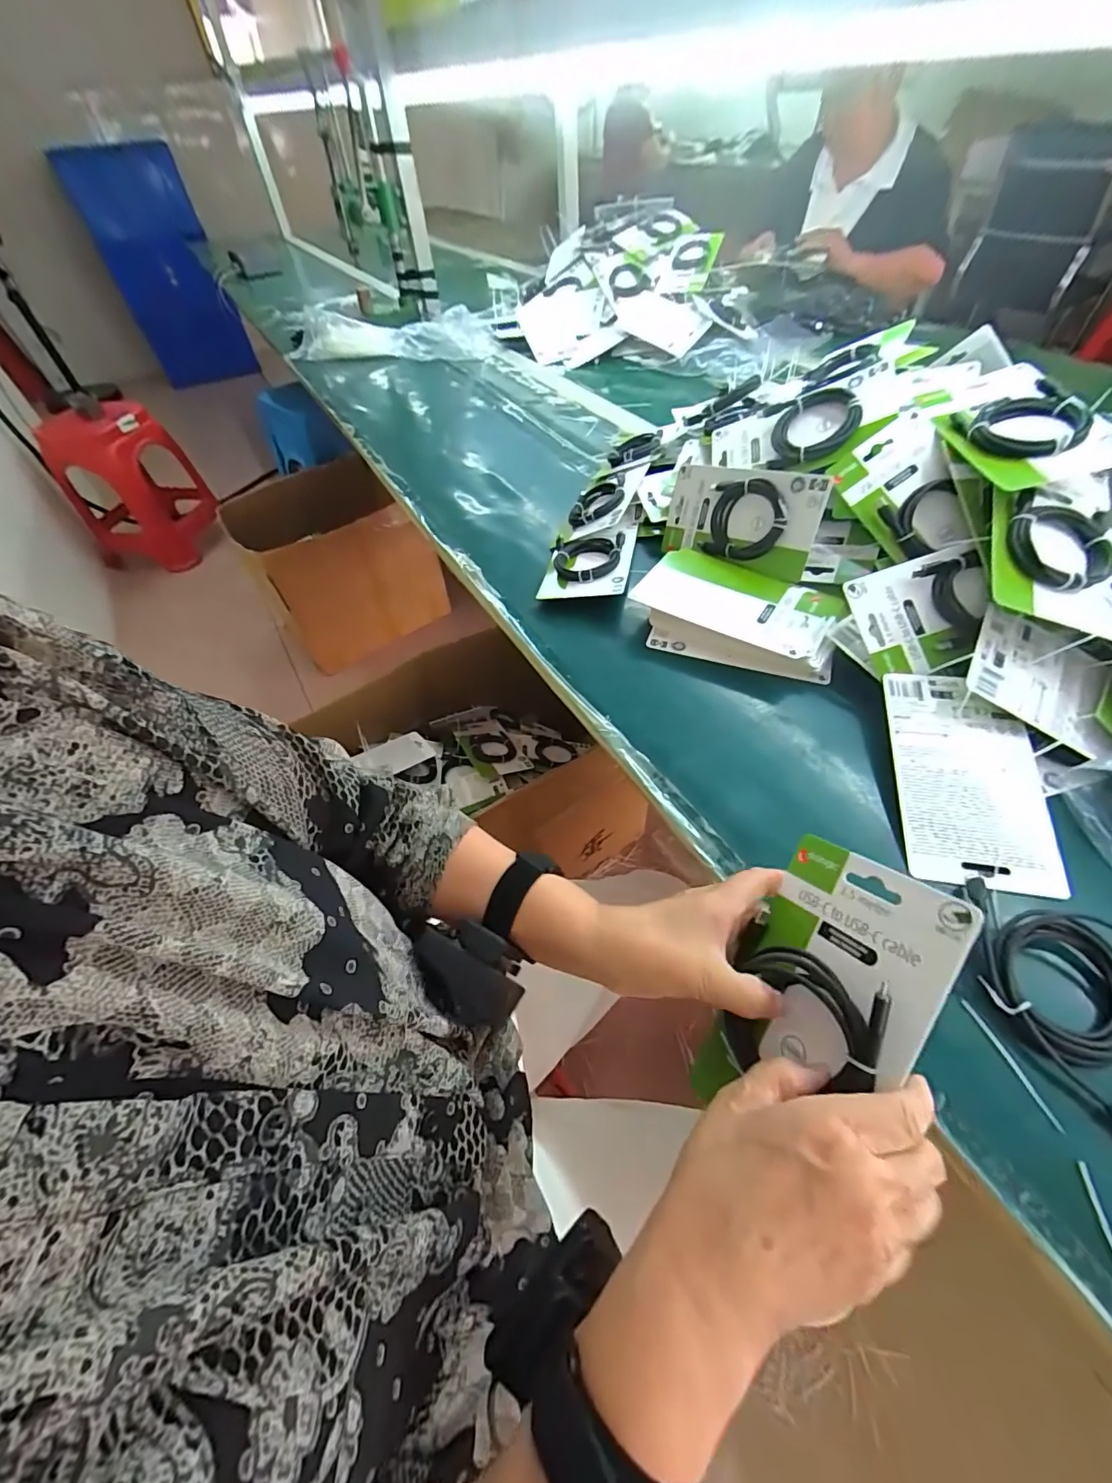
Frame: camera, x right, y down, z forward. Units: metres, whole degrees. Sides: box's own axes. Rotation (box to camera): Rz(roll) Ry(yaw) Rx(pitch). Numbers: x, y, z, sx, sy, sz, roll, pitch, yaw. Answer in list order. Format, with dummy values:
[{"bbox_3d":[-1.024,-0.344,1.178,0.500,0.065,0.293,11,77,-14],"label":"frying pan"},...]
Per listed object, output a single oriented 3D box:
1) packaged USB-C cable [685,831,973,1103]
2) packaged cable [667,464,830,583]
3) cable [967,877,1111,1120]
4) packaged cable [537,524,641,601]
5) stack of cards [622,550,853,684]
[{"bbox_3d":[0.141,0.141,0.278,0.162,0.026,0.099,-61,31,-2],"label":"packaged USB-C cable"},{"bbox_3d":[0.201,-0.249,0.563,0.021,0.098,0.178,-21,39,-41],"label":"packaged cable"},{"bbox_3d":[0.304,0.154,0.297,0.088,0.024,0.136,17,55,16],"label":"cable"},{"bbox_3d":[0.037,-0.218,0.609,0.106,0.032,0.143,7,53,9],"label":"packaged cable"},{"bbox_3d":[0.188,-0.139,0.535,0.205,0.034,0.127,18,56,16],"label":"stack of cards"}]

